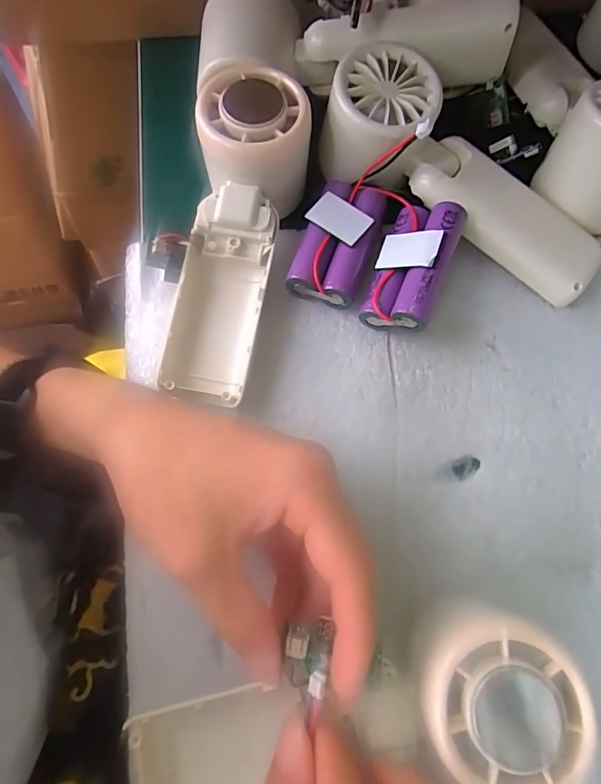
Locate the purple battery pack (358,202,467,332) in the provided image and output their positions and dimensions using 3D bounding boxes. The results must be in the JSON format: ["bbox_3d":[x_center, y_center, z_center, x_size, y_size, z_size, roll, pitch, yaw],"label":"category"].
[{"bbox_3d":[0.058,-0.063,0.224,0.036,0.024,0.065,14,72,36],"label":"purple battery pack"}]

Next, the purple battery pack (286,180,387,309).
[{"bbox_3d":[0.020,-0.079,0.235,0.035,0.022,0.066,19,76,5],"label":"purple battery pack"}]

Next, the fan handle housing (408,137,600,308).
[{"bbox_3d":[0.108,-0.089,0.235,0.102,0.029,0.038,35,78,8],"label":"fan handle housing"}]

